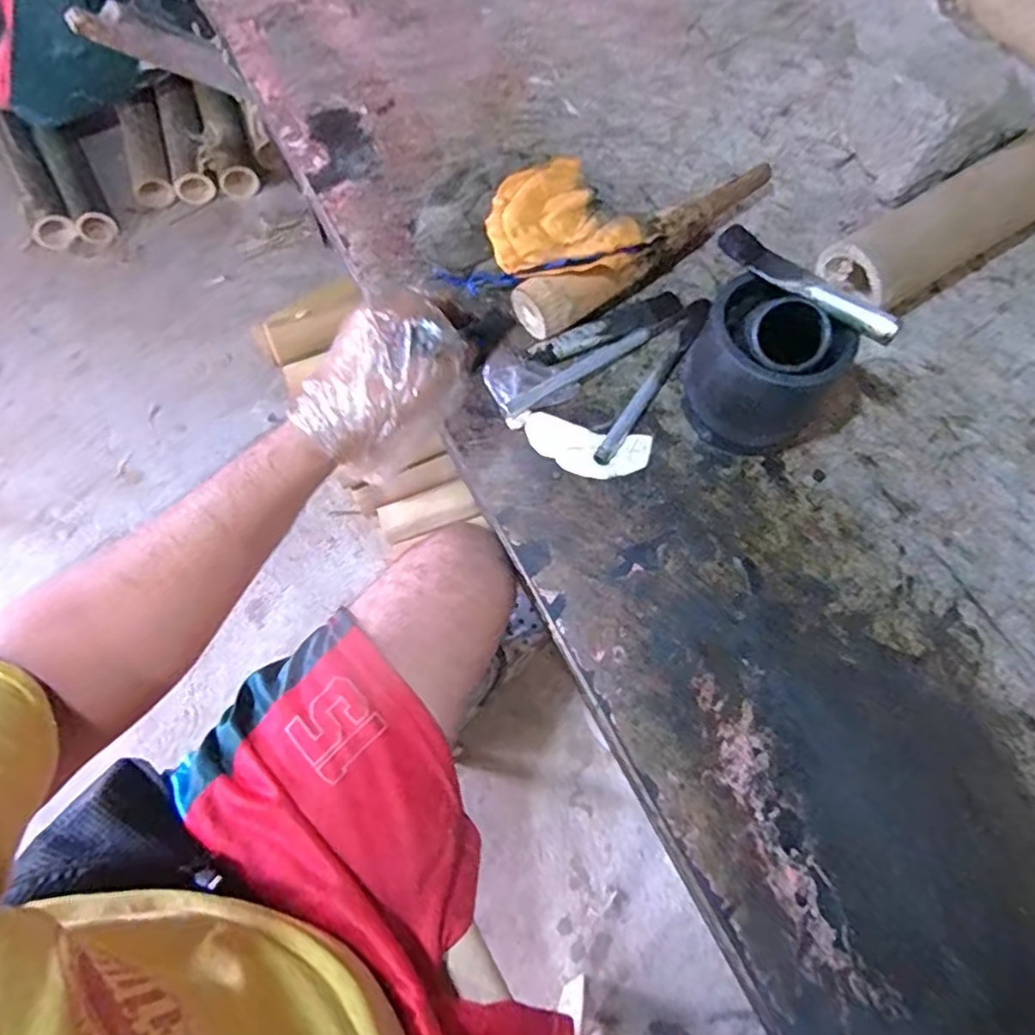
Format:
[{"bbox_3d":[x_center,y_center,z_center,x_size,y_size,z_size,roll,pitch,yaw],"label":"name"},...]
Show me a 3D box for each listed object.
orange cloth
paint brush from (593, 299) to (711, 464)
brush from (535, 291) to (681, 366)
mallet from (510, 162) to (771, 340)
[{"bbox_3d":[0.031,-0.262,0.580,0.110,0.034,0.148,-22,70,-10],"label":"orange cloth"},{"bbox_3d":[0.120,-0.120,0.561,0.020,0.011,0.192,30,70,11],"label":"paint brush"},{"bbox_3d":[0.082,-0.167,0.582,0.147,0.016,0.025,-28,71,-12],"label":"brush"},{"bbox_3d":[0.126,-0.244,0.592,0.283,0.060,0.049,-31,72,-11],"label":"mallet"}]

